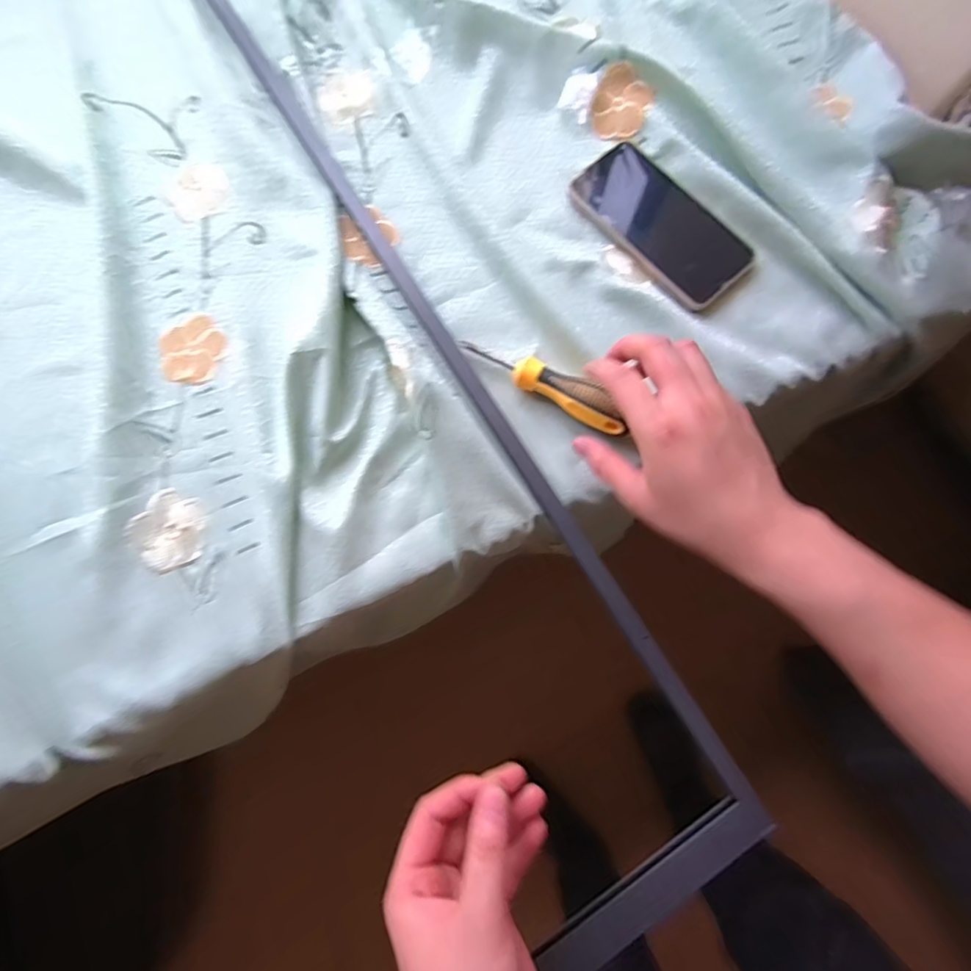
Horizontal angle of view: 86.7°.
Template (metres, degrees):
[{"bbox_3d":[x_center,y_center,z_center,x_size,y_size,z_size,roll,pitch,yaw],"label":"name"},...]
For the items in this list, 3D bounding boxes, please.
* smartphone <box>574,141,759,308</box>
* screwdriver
[{"bbox_3d":[0.151,-0.228,0.439,0.078,0.007,0.160,-42,82,-7],"label":"smartphone"},{"bbox_3d":[0.047,-0.083,0.409,0.145,0.024,0.026,33,81,17],"label":"screwdriver"}]

